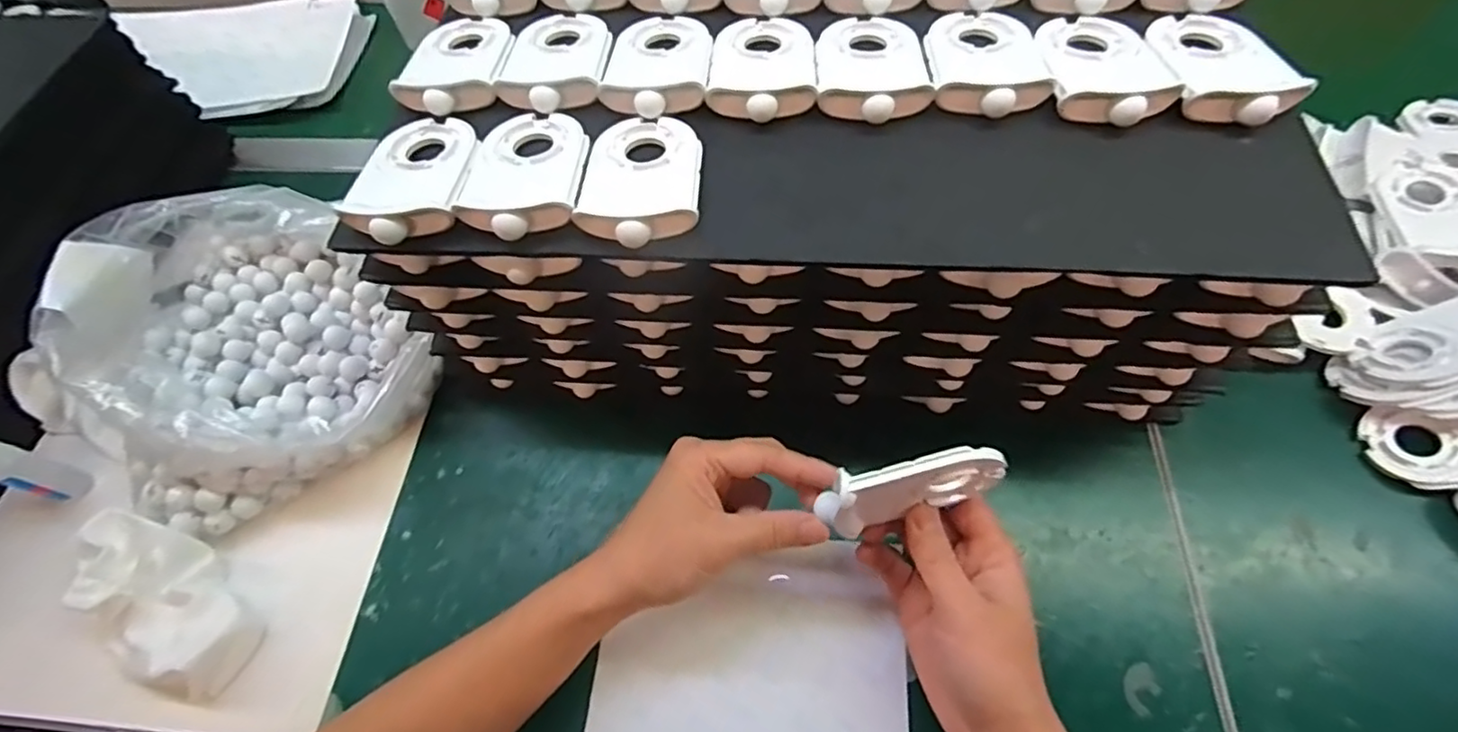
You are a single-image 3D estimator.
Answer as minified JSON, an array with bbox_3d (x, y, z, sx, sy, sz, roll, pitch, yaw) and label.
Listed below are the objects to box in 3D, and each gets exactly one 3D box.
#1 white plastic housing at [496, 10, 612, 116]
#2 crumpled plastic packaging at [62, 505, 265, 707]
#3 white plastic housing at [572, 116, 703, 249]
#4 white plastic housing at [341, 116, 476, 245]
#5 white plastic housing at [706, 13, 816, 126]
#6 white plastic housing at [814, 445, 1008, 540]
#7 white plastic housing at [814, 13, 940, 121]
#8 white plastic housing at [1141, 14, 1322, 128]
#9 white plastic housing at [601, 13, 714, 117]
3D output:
[{"bbox_3d":[-0.099,-0.182,0.372,0.059,0.014,0.093,-2,60,3],"label":"white plastic housing"},{"bbox_3d":[-0.335,0.140,0.375,0.127,0.043,0.065,41,70,10],"label":"crumpled plastic packaging"},{"bbox_3d":[-0.043,-0.097,0.317,0.057,0.013,0.085,1,61,5],"label":"white plastic housing"},{"bbox_3d":[-0.163,-0.102,0.330,0.057,0.017,0.086,-6,60,1],"label":"white plastic housing"},{"bbox_3d":[0.020,-0.169,0.354,0.056,0.013,0.089,3,61,6],"label":"white plastic housing"},{"bbox_3d":[0.088,0.059,0.312,0.088,0.054,0.017,-16,61,-5],"label":"white plastic housing"},{"bbox_3d":[0.076,-0.166,0.349,0.056,0.013,0.088,-4,60,2],"label":"white plastic housing"},{"bbox_3d":[0.255,-0.160,0.333,0.057,0.017,0.084,1,61,5],"label":"white plastic housing"},{"bbox_3d":[-0.038,-0.175,0.363,0.057,0.015,0.093,3,61,6],"label":"white plastic housing"}]

